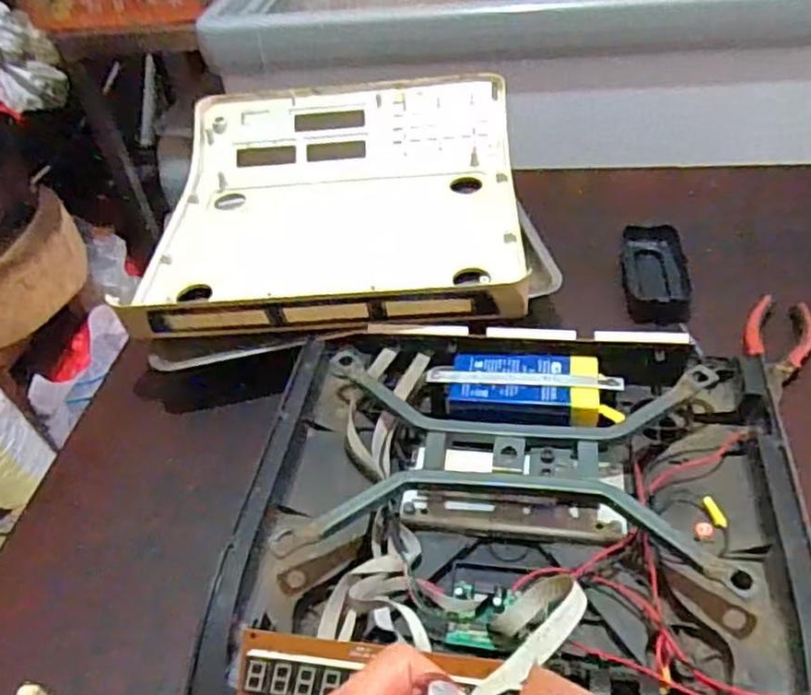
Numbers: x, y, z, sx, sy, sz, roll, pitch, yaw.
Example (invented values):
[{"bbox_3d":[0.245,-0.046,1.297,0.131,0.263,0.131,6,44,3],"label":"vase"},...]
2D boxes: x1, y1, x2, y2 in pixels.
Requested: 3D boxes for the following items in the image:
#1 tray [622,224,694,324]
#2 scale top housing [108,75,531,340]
[{"bbox_3d":[0.224,-0.067,0.645,0.052,0.026,0.114,1,44,9],"label":"tray"},{"bbox_3d":[-0.066,-0.143,0.687,0.331,0.067,0.354,-3,43,5],"label":"scale top housing"}]

